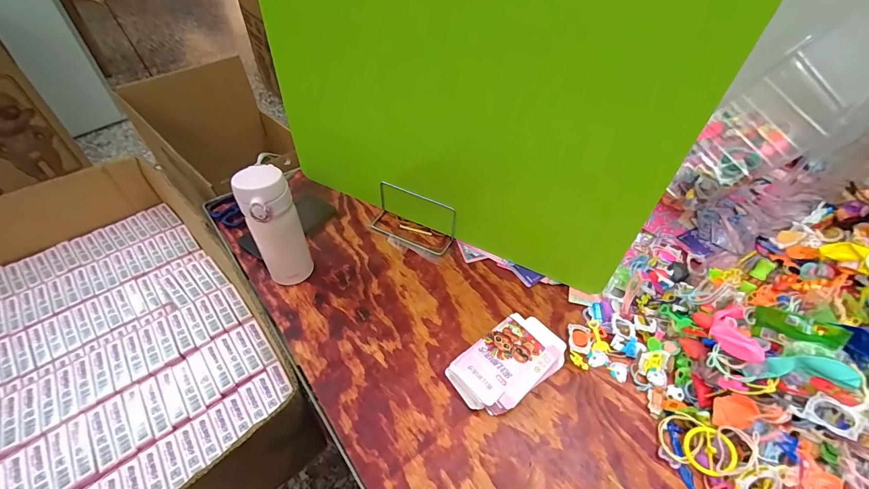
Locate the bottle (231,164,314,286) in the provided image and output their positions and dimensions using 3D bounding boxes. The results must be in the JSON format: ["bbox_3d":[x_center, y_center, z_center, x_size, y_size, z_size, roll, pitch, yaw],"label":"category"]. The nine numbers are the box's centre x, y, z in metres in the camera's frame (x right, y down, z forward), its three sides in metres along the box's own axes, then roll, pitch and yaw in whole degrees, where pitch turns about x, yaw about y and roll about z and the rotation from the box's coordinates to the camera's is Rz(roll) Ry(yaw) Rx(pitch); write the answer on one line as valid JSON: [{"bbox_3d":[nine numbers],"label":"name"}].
[{"bbox_3d":[-0.228,-0.016,0.548,0.070,0.194,0.072,-20,51,-20],"label":"bottle"}]

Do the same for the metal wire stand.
[{"bbox_3d":[-0.044,-0.049,0.663,0.160,0.082,0.054,22,50,17],"label":"metal wire stand"}]

